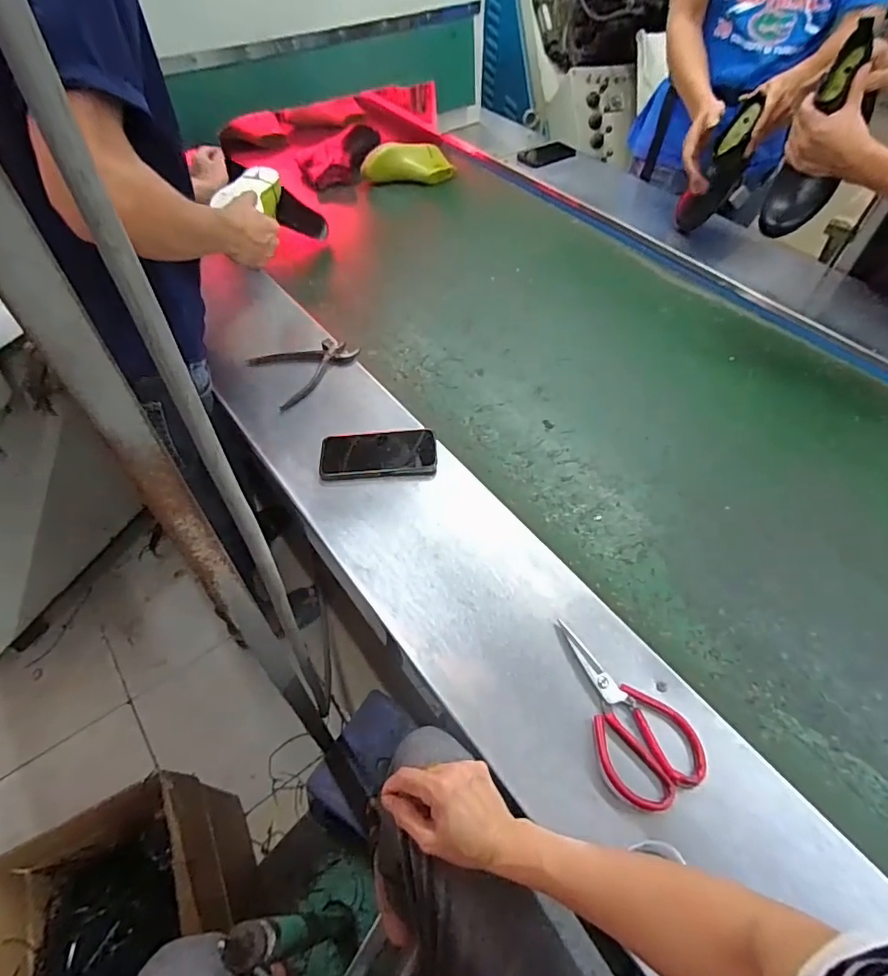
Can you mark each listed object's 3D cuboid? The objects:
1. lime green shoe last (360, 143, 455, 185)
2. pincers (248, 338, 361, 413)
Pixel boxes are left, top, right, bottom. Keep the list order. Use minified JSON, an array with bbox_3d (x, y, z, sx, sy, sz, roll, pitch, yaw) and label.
[{"bbox_3d":[-0.095,-0.860,1.400,0.246,0.075,0.096,-7,53,-6],"label":"lime green shoe last"},{"bbox_3d":[-0.237,-0.220,0.920,0.166,0.027,0.147,-30,58,-18],"label":"pincers"}]

